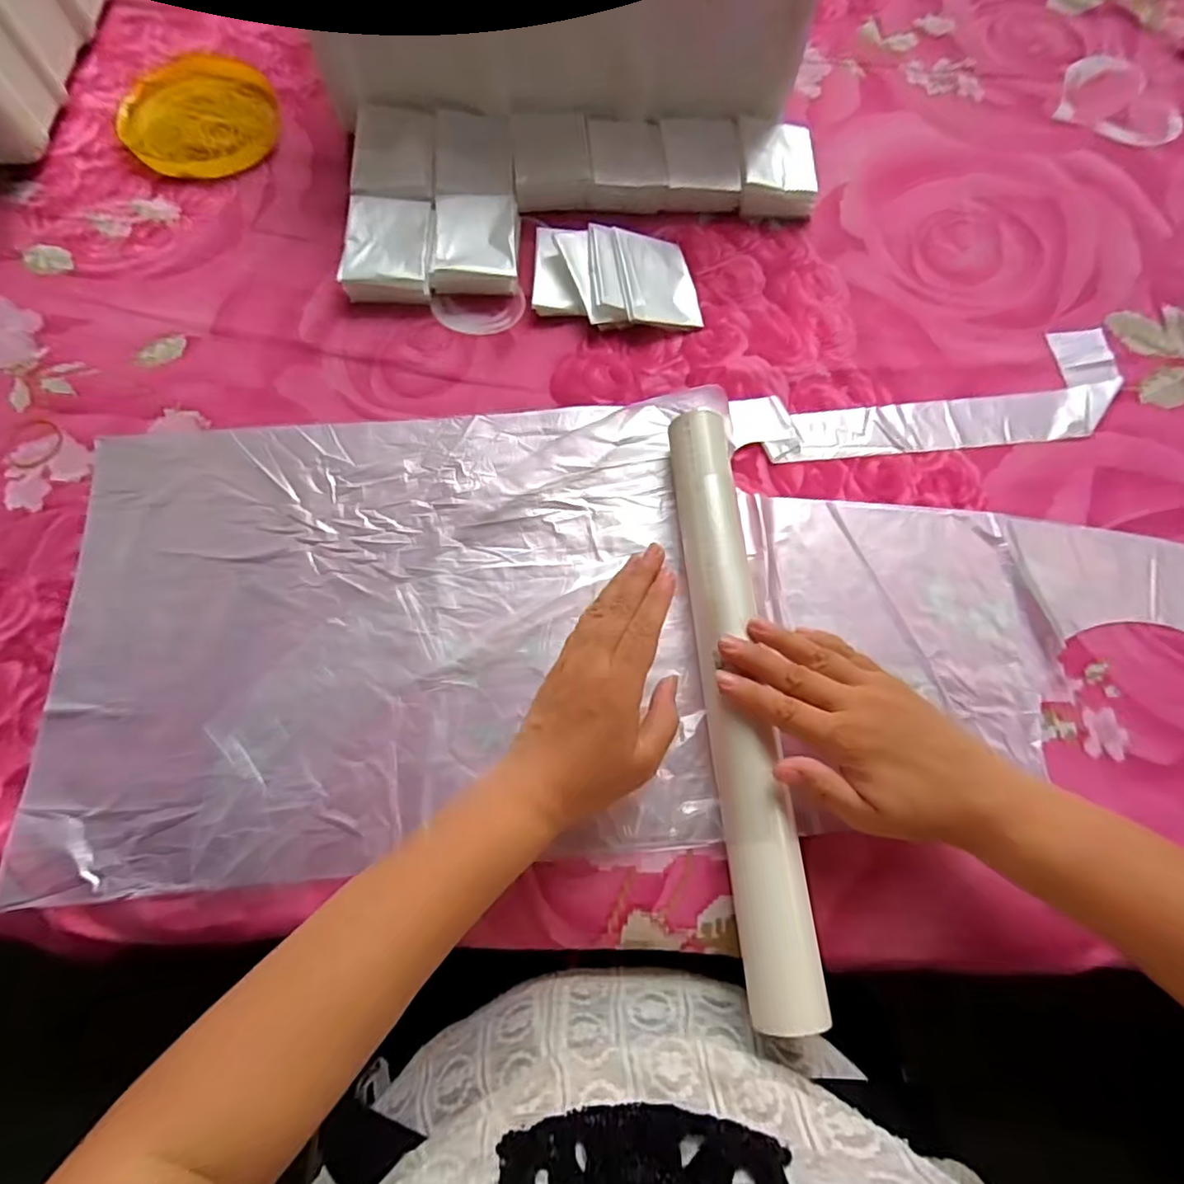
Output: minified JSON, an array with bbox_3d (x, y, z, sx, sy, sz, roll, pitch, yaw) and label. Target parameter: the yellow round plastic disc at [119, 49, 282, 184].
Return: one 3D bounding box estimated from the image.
[{"bbox_3d":[-0.352,-0.434,0.543,0.125,0.014,0.149,-7,72,-4],"label":"yellow round plastic disc"}]

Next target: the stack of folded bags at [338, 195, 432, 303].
[{"bbox_3d":[-0.162,-0.274,0.487,0.066,0.027,0.085,2,72,-1],"label":"stack of folded bags"}]

